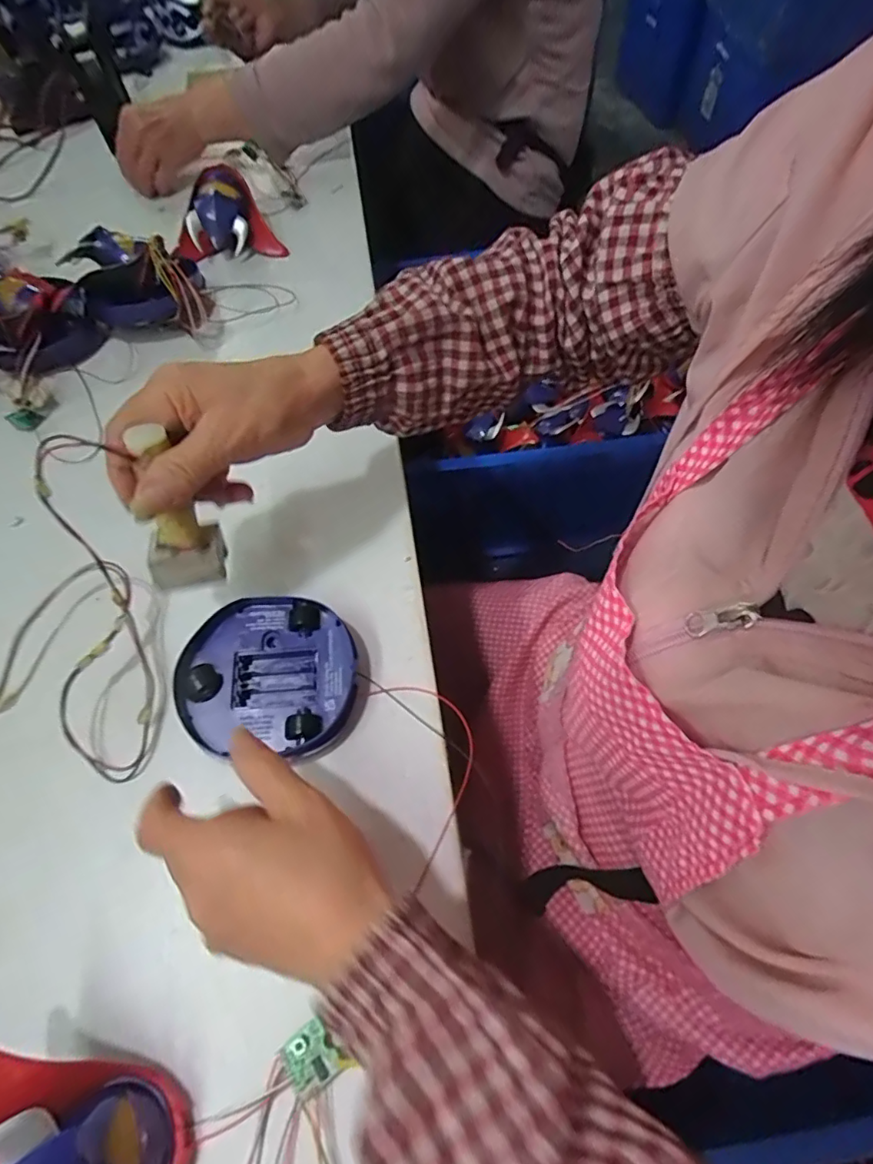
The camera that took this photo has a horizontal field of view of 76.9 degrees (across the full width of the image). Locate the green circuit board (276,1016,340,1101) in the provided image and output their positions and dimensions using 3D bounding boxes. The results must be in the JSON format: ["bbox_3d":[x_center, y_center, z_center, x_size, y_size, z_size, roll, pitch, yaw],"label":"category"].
[{"bbox_3d":[-0.063,0.233,0.269,0.024,0.007,0.025,-31,64,-14],"label":"green circuit board"}]

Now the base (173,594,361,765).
[{"bbox_3d":[-0.105,0.061,0.356,0.107,0.032,0.101,-1,61,2],"label":"base"}]

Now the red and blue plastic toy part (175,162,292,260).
[{"bbox_3d":[-0.234,-0.401,0.603,0.108,0.069,0.070,-14,61,-4],"label":"red and blue plastic toy part"}]

